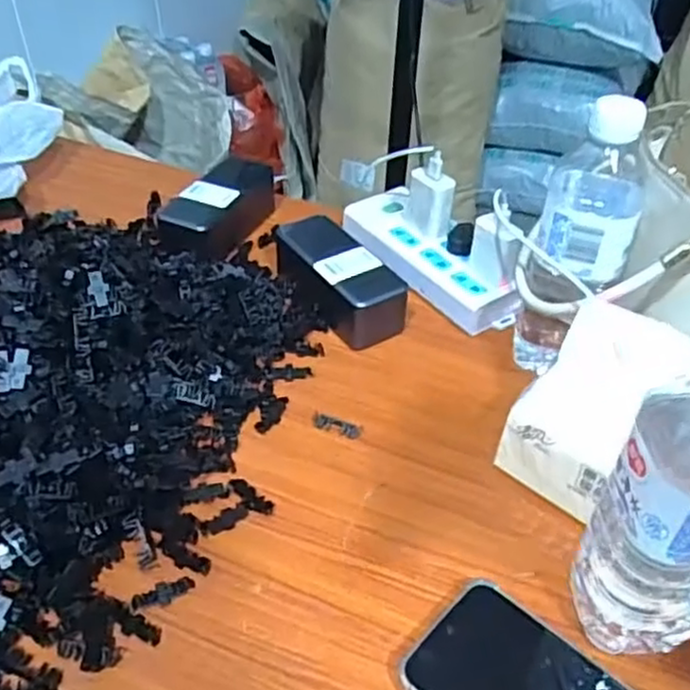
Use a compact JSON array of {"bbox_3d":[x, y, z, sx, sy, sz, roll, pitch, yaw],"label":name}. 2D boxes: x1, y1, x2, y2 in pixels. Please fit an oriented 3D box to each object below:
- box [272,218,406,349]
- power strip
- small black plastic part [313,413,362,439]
[{"bbox_3d":[-0.006,-0.057,0.604,0.064,0.049,0.128,-21,47,-24],"label":"box"},{"bbox_3d":[0.069,-0.079,0.638,0.069,0.035,0.189,-22,48,-25],"label":"power strip"},{"bbox_3d":[-0.006,0.058,0.513,0.037,0.004,0.012,17,44,14],"label":"small black plastic part"}]

